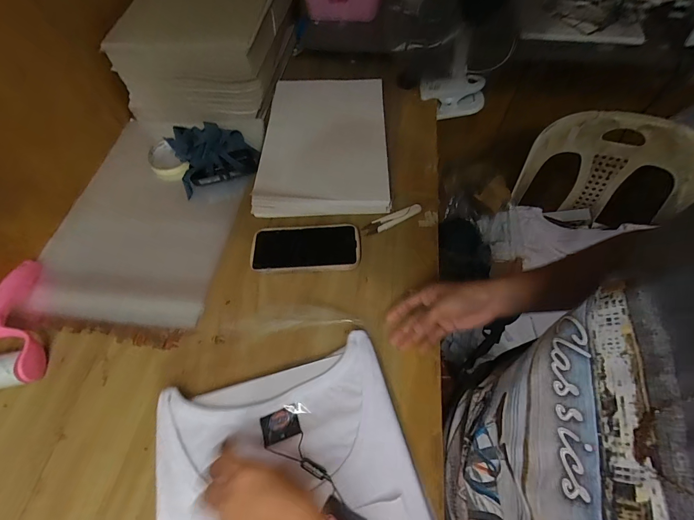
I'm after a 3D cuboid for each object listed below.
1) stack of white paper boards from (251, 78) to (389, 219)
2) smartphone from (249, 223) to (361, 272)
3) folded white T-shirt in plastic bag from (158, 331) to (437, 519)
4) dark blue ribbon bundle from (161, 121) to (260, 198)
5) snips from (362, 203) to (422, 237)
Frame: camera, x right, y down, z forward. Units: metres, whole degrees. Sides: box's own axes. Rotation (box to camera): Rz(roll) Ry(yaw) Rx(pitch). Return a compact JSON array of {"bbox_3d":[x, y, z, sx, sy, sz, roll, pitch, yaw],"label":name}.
[{"bbox_3d":[-0.038,-0.225,0.636,0.216,0.040,0.338,-1,57,3],"label":"stack of white paper boards"},{"bbox_3d":[-0.062,-0.018,0.520,0.159,0.008,0.083,-5,57,1],"label":"smartphone"},{"bbox_3d":[-0.047,0.262,0.333,0.257,0.023,0.321,-16,57,-6],"label":"folded white T-shirt in plastic bag"},{"bbox_3d":[-0.243,-0.198,0.623,0.137,0.044,0.157,-27,59,-13],"label":"dark blue ribbon bundle"},{"bbox_3d":[0.071,-0.065,0.546,0.097,0.008,0.022,-25,59,-12],"label":"snips"}]

